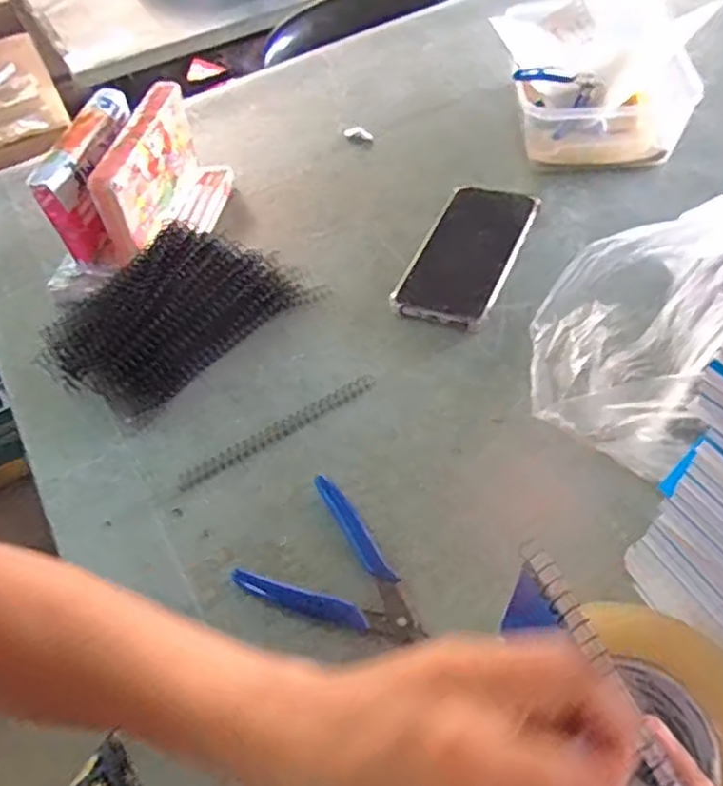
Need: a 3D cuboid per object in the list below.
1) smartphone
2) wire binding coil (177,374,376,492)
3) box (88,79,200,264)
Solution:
[{"bbox_3d":[0.092,-0.122,0.596,0.080,0.016,0.173,17,55,21],"label":"smartphone"},{"bbox_3d":[-0.059,0.026,0.502,0.156,0.012,0.013,-28,52,-15],"label":"wire binding coil"},{"bbox_3d":[-0.188,-0.192,0.632,0.034,0.105,0.159,2,51,10],"label":"box"}]

